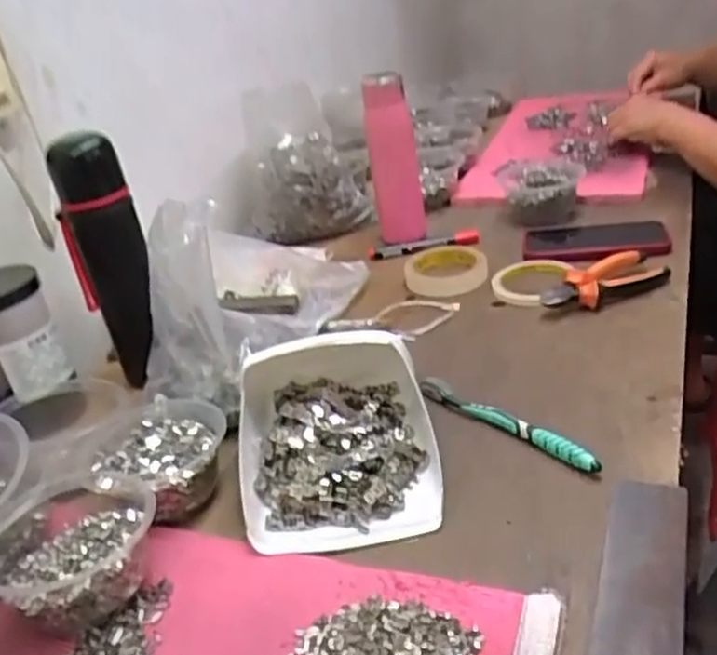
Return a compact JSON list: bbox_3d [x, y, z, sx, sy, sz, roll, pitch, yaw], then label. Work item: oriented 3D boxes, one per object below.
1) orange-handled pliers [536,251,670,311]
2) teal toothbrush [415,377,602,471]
[{"bbox_3d":[0.256,-0.050,0.778,0.135,0.024,0.060,-17,28,-12],"label":"orange-handled pliers"},{"bbox_3d":[0.119,0.076,0.608,0.019,0.013,0.178,-29,32,-30],"label":"teal toothbrush"}]

